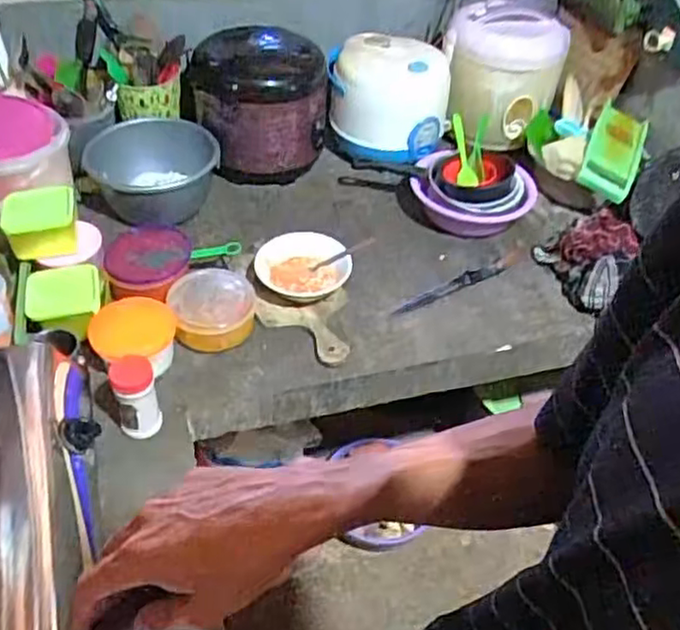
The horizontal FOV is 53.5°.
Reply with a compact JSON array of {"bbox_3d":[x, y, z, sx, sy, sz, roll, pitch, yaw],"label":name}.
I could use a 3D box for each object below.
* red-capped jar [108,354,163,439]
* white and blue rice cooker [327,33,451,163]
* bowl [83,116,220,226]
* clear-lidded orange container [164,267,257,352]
[{"bbox_3d":[-0.273,0.105,0.899,0.055,0.113,0.047,-4,46,-9],"label":"red-capped jar"},{"bbox_3d":[0.093,-0.408,1.284,0.212,0.255,0.203,11,46,6],"label":"white and blue rice cooker"},{"bbox_3d":[-0.340,-0.260,1.241,0.224,0.134,0.189,-13,48,-17],"label":"bowl"},{"bbox_3d":[-0.200,-0.009,1.058,0.126,0.047,0.136,-4,46,-9],"label":"clear-lidded orange container"}]

